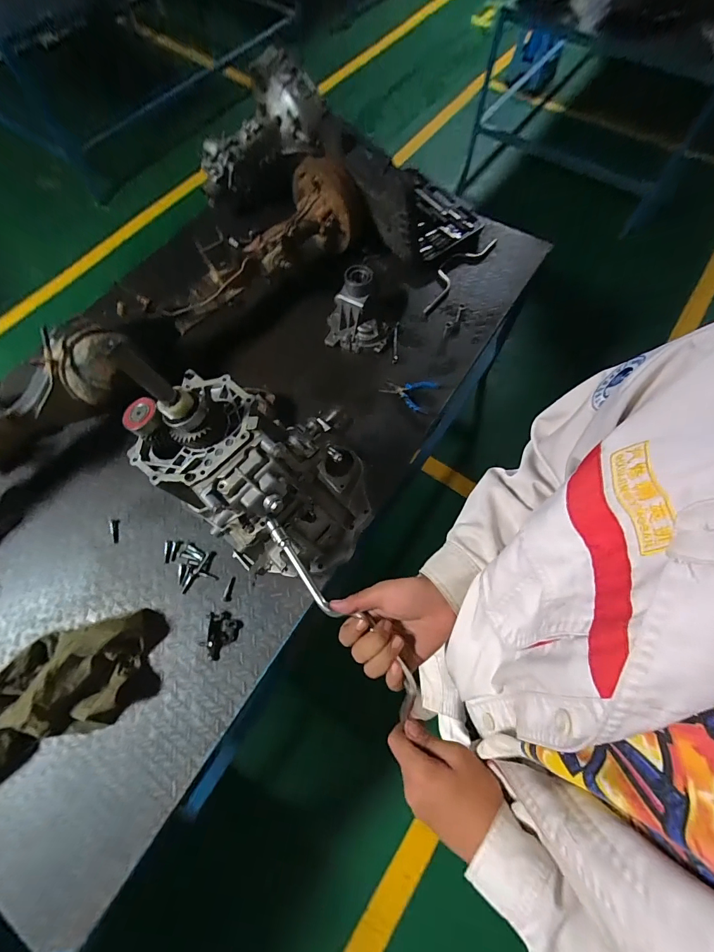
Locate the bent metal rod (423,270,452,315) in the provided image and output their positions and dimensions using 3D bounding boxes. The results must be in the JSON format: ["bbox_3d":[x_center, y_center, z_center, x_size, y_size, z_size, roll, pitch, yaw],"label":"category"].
[{"bbox_3d":[0.249,-0.553,1.132,0.050,0.017,0.172,18,70,7],"label":"bent metal rod"}]

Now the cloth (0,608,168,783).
[{"bbox_3d":[-0.599,0.413,0.715,0.434,0.094,0.205,-25,71,-9],"label":"cloth"}]

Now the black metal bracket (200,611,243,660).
[{"bbox_3d":[-0.291,0.333,0.779,0.070,0.028,0.091,21,71,8],"label":"black metal bracket"}]

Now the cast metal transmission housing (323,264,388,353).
[{"bbox_3d":[-0.002,-0.434,1.001,0.171,0.158,0.123,-5,69,-2],"label":"cast metal transmission housing"}]

